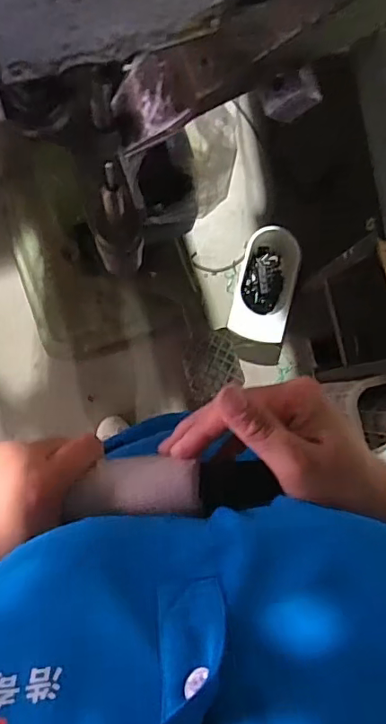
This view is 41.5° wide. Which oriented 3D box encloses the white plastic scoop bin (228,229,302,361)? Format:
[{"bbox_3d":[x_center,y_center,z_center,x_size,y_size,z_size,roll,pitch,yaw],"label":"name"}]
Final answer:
[{"bbox_3d":[0.202,-0.193,1.441,0.177,0.120,0.378,12,85,-4],"label":"white plastic scoop bin"}]

